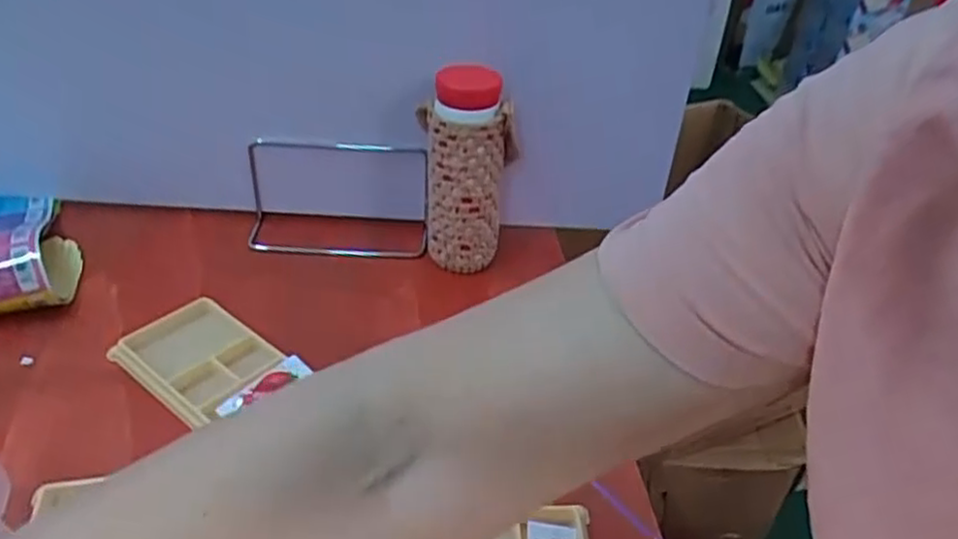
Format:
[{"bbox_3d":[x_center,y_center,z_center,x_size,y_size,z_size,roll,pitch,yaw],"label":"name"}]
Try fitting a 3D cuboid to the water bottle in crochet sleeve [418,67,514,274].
[{"bbox_3d":[-0.010,-0.074,0.556,0.067,0.156,0.050,3,37,-2],"label":"water bottle in crochet sleeve"}]

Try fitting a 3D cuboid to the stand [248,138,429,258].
[{"bbox_3d":[-0.123,-0.064,0.601,0.161,0.076,0.064,4,37,0],"label":"stand"}]

